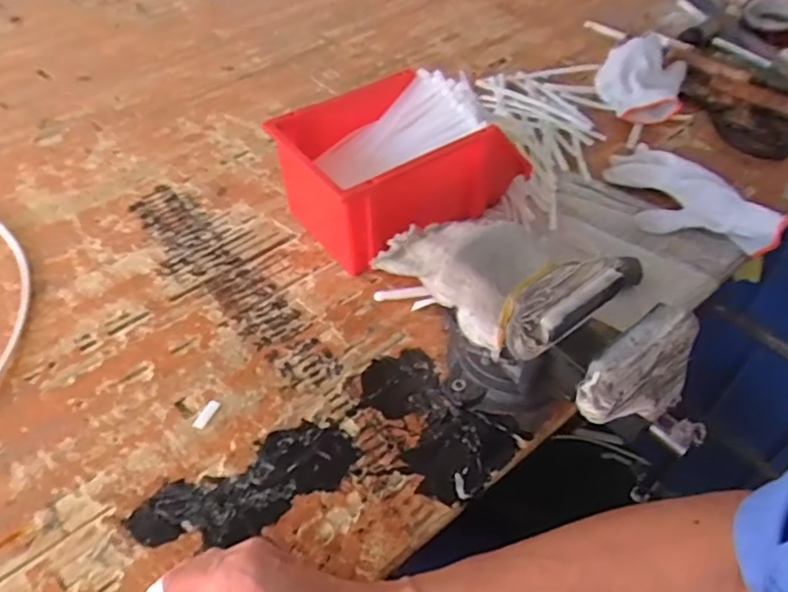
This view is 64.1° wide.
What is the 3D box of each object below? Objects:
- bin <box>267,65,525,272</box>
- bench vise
[{"bbox_3d":[0.008,-0.140,0.681,0.230,0.131,0.146,-31,54,-26],"label":"bin"},{"bbox_3d":[0.111,0.028,0.516,0.113,0.127,0.283,-36,56,-29],"label":"bench vise"}]

